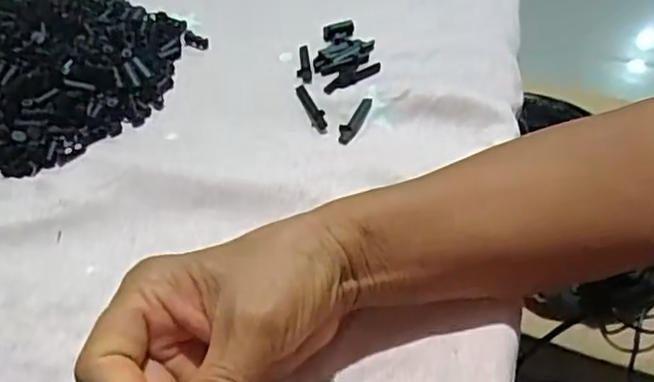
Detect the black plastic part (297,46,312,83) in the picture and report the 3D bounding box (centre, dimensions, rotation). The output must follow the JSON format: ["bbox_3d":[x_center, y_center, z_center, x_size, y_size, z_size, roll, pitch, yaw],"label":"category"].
[{"bbox_3d":[-0.016,-0.086,0.453,0.010,0.004,0.036,-3,54,-5],"label":"black plastic part"}]

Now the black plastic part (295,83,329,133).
[{"bbox_3d":[-0.009,-0.053,0.428,0.009,0.006,0.040,-19,57,-16],"label":"black plastic part"}]

